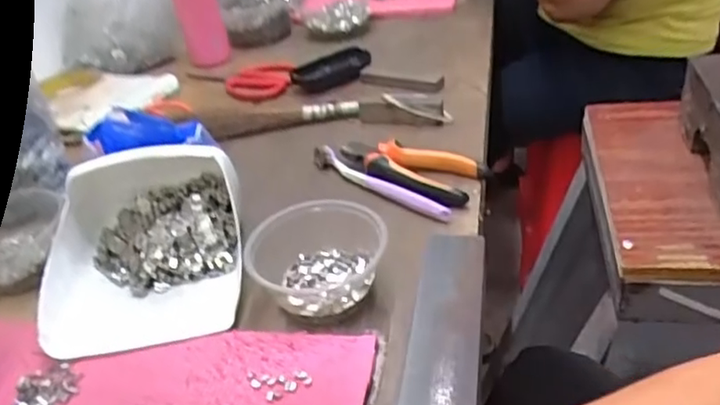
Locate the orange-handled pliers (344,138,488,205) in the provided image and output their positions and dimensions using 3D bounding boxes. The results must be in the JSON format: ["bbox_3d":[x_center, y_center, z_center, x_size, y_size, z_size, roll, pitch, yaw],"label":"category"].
[{"bbox_3d":[0.044,-0.035,0.608,0.147,0.020,0.065,14,41,31],"label":"orange-handled pliers"}]

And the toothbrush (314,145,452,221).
[{"bbox_3d":[0.015,-0.023,0.600,0.018,0.015,0.181,-33,41,-31],"label":"toothbrush"}]

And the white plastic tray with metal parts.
[{"bbox_3d":[-0.180,0.024,0.512,0.150,0.078,0.169,-12,34,-4],"label":"white plastic tray with metal parts"}]

